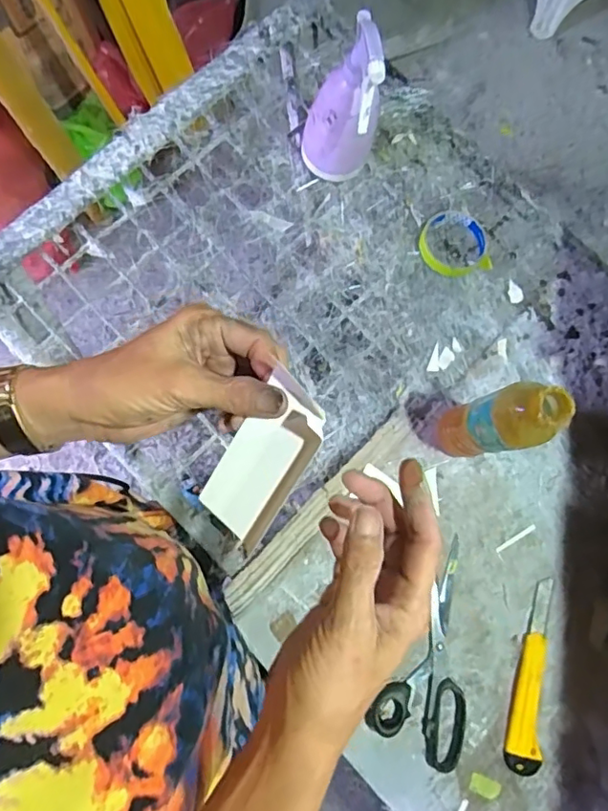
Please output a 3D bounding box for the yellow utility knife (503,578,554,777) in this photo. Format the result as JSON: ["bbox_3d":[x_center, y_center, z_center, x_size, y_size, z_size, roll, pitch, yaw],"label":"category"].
[{"bbox_3d":[0.256,0.299,0.621,0.037,0.010,0.202,13,76,2],"label":"yellow utility knife"}]

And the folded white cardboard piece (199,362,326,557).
[{"bbox_3d":[-0.022,0.032,0.315,0.046,0.017,0.094,36,106,7],"label":"folded white cardboard piece"}]

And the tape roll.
[{"bbox_3d":[0.193,-0.210,0.717,0.088,0.016,0.088,0,76,-1],"label":"tape roll"}]

